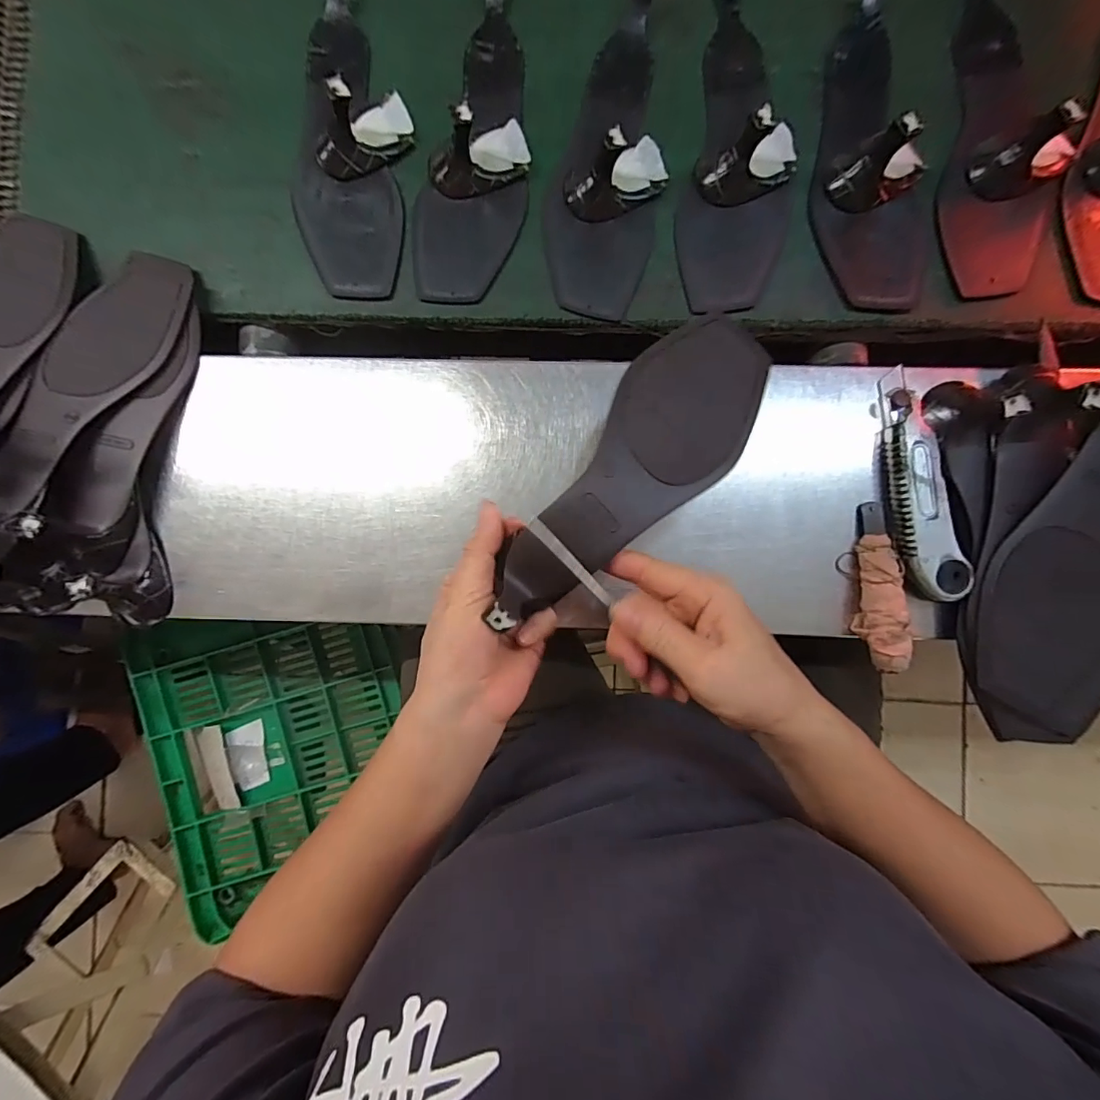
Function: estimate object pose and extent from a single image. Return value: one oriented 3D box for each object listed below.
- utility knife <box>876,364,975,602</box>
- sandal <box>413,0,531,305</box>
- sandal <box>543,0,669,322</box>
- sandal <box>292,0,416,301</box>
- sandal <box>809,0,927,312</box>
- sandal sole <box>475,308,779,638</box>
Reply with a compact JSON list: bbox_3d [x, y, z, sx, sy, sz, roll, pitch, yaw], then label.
[{"bbox_3d":[0.253,-0.045,0.344,0.038,0.022,0.159,-13,89,1],"label":"utility knife"},{"bbox_3d":[-0.055,-0.318,0.366,0.089,0.047,0.256,12,89,1],"label":"sandal"},{"bbox_3d":[0.047,-0.298,0.365,0.086,0.043,0.248,12,89,1],"label":"sandal"},{"bbox_3d":[-0.153,-0.318,0.366,0.085,0.044,0.236,5,89,1],"label":"sandal"},{"bbox_3d":[0.241,-0.305,0.357,0.087,0.043,0.248,0,89,1],"label":"sandal"},{"bbox_3d":[0.048,-0.046,0.289,0.076,0.033,0.221,41,88,1],"label":"sandal sole"}]

